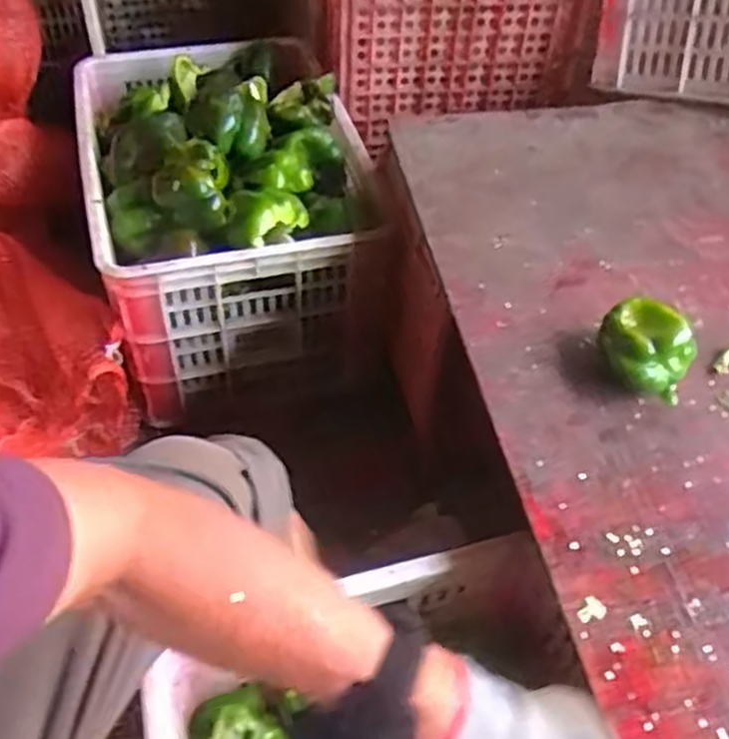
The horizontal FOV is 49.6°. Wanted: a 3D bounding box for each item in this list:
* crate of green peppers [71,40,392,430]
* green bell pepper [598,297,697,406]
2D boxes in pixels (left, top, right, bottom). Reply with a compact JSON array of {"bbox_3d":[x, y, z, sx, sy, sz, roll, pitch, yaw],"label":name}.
[{"bbox_3d":[-0.202,-0.259,1.146,0.360,0.271,0.572,-9,50,-10],"label":"crate of green peppers"},{"bbox_3d":[0.251,-0.016,0.705,0.082,0.065,0.076,16,48,12],"label":"green bell pepper"}]

